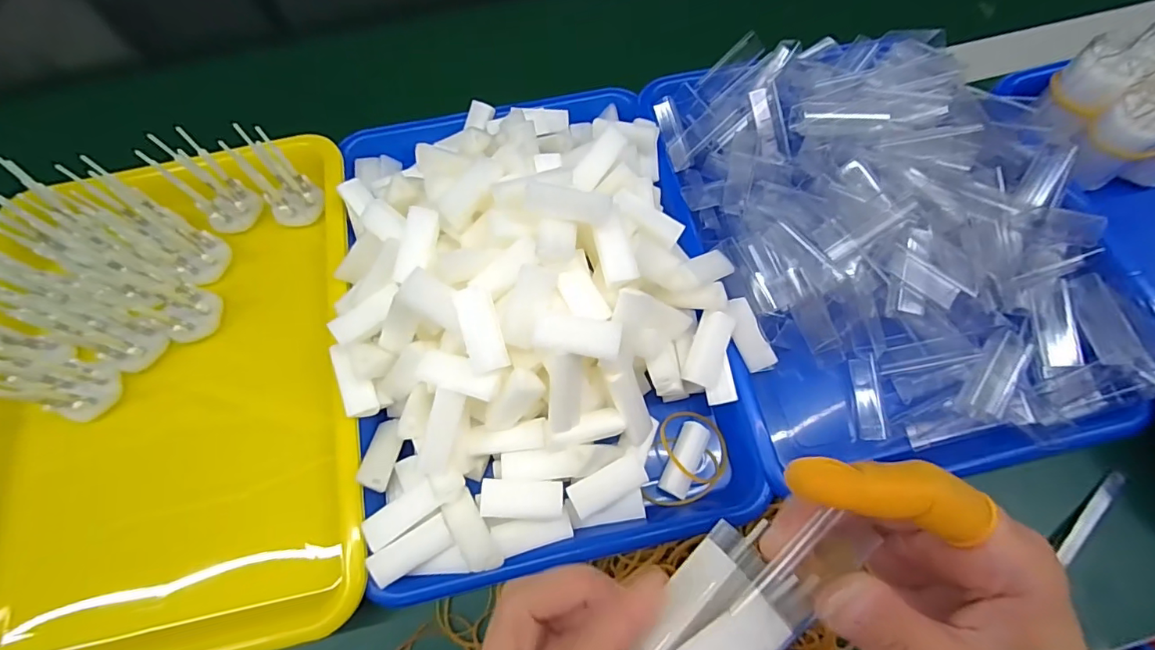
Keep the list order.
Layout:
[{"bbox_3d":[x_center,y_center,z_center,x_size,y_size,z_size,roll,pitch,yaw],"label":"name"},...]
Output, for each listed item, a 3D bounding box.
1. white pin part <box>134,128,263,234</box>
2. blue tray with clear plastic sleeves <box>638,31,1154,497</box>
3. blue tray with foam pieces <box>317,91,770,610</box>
[{"bbox_3d":[-0.260,-0.099,0.354,0.022,0.074,0.035,28,70,38],"label":"white pin part"},{"bbox_3d":[0.200,-0.067,0.343,0.242,0.069,0.327,-13,69,-4],"label":"blue tray with clear plastic sleeves"},{"bbox_3d":[-0.021,-0.016,0.310,0.247,0.095,0.298,-13,69,-3],"label":"blue tray with foam pieces"}]

